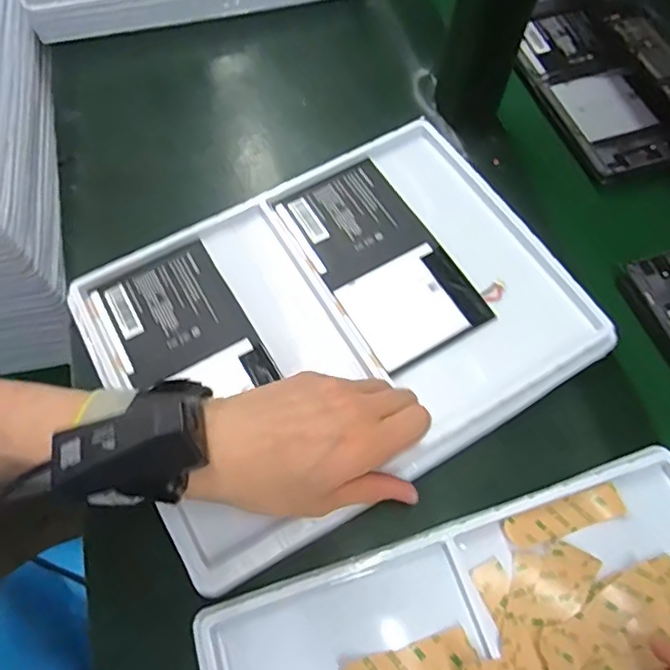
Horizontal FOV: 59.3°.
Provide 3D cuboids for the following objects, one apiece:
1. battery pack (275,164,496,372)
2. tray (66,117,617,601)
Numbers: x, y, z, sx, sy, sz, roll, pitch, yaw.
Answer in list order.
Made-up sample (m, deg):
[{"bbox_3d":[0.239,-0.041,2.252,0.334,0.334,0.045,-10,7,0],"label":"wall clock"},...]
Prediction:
[{"bbox_3d":[0.034,-0.059,0.450,0.092,0.010,0.171,-27,66,-13],"label":"battery pack"},{"bbox_3d":[0.000,-0.010,0.431,0.321,0.025,0.243,-28,66,-13],"label":"tray"}]

